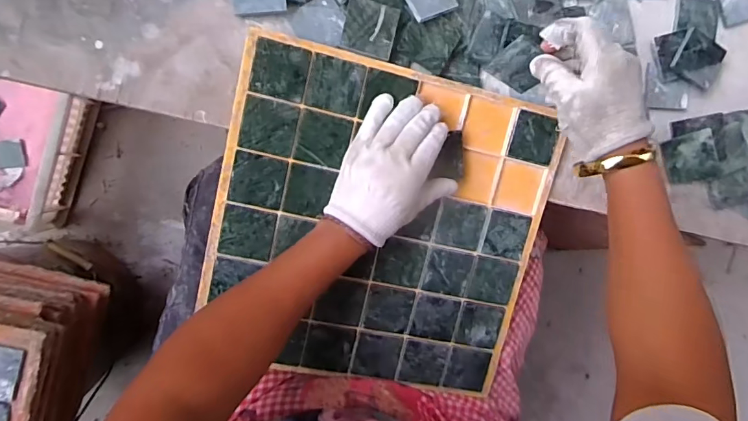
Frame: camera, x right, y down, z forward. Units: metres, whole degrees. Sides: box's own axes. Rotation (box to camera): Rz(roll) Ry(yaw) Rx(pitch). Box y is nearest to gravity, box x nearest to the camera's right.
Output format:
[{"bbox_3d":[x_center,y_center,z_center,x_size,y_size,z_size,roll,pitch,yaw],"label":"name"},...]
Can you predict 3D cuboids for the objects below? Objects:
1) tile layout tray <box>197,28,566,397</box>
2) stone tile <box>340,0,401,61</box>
[{"bbox_3d":[0.008,0.022,0.447,0.314,0.009,0.306,12,98,-9],"label":"tile layout tray"},{"bbox_3d":[-0.003,-0.168,0.414,0.048,0.004,0.048,14,90,-9],"label":"stone tile"}]

